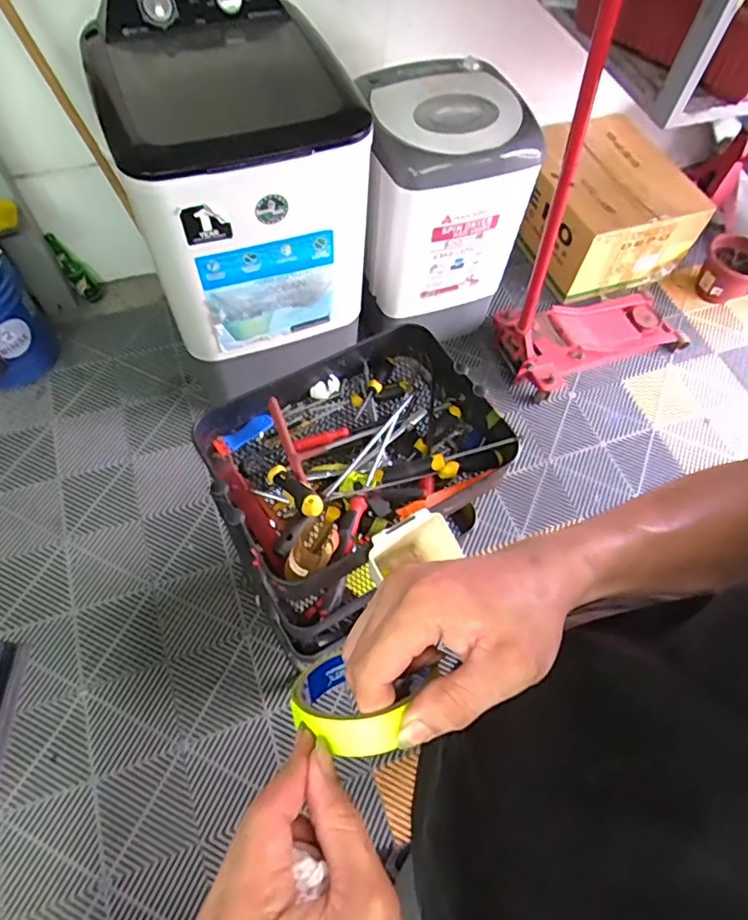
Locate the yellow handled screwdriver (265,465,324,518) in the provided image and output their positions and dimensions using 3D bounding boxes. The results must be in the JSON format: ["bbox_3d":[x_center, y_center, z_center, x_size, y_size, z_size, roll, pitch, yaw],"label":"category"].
[{"bbox_3d":[-0.113,0.041,0.784,0.029,0.026,0.112,-38,49,-20],"label":"yellow handled screwdriver"}]

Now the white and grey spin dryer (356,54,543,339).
[{"bbox_3d":[0.185,-0.718,1.592,0.439,0.575,0.385,-3,62,-5],"label":"white and grey spin dryer"}]

